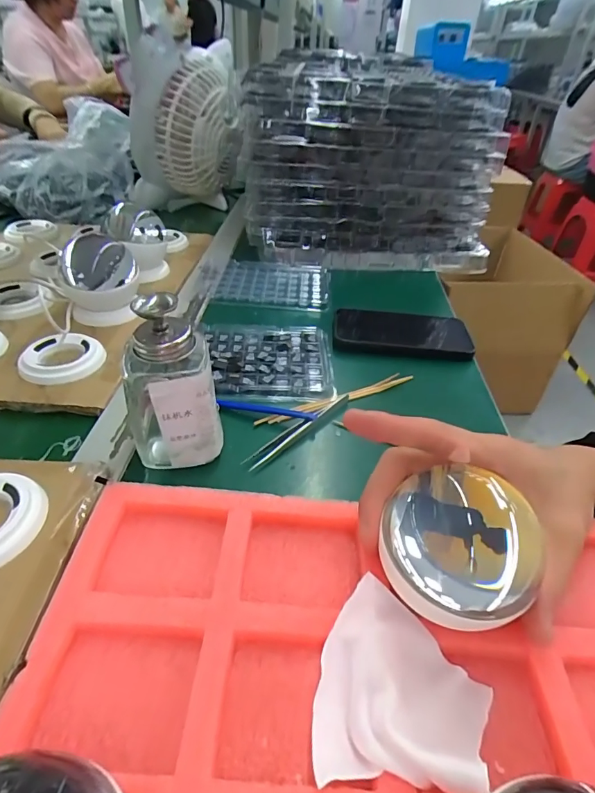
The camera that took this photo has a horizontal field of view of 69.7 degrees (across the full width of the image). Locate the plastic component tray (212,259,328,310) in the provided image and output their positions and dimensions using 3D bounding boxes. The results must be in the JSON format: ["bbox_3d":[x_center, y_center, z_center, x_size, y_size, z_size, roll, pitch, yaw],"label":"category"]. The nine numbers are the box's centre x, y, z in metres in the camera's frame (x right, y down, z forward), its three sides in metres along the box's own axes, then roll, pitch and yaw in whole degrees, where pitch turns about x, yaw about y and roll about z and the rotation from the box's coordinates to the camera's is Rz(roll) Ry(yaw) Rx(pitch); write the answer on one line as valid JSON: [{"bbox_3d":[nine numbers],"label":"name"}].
[{"bbox_3d":[-0.032,-0.148,0.557,0.138,0.012,0.111,3,40,-1],"label":"plastic component tray"}]

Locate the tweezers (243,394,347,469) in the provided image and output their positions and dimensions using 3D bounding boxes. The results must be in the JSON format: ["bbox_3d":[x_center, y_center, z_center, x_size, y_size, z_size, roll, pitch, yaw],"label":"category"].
[{"bbox_3d":[0.003,0.025,0.345,0.112,0.008,0.013,-30,50,-35],"label":"tweezers"}]

